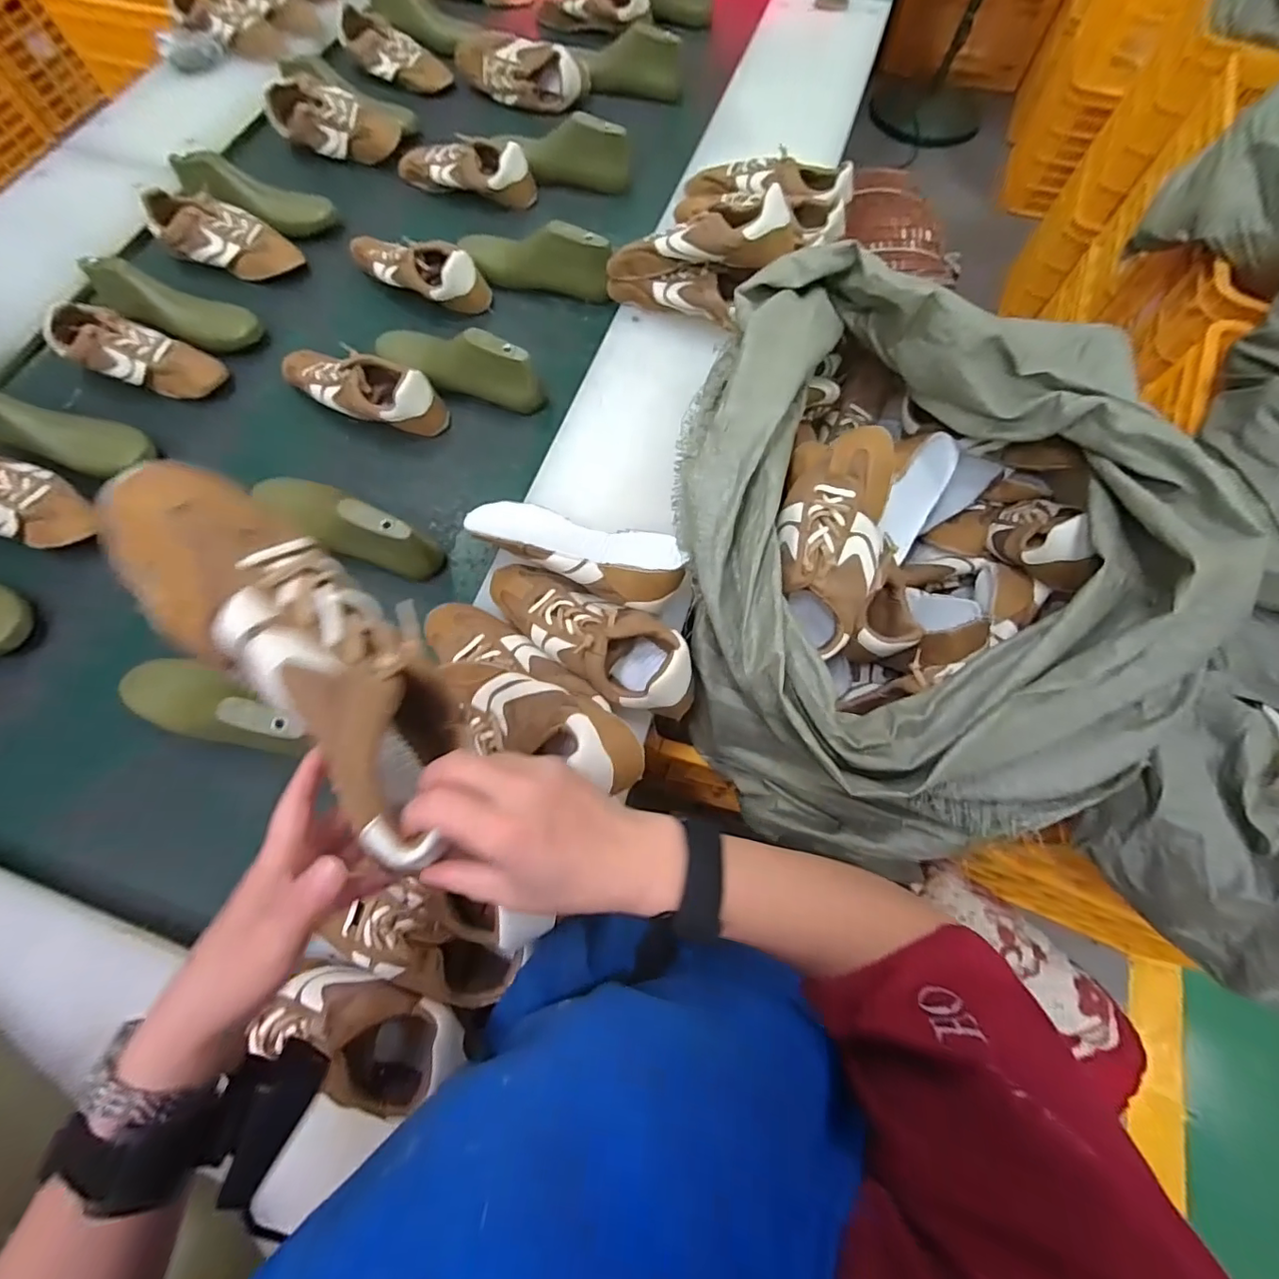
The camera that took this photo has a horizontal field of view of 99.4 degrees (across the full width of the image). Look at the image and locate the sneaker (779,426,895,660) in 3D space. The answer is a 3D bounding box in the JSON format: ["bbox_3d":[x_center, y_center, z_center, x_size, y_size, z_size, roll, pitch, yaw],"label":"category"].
[{"bbox_3d":[0.200,-0.103,0.589,0.094,0.086,0.216,3,102,0],"label":"sneaker"}]

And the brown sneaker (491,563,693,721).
[{"bbox_3d":[-0.057,-0.011,0.586,0.255,0.074,0.101,33,73,10],"label":"brown sneaker"}]

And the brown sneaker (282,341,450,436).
[{"bbox_3d":[-0.410,-0.365,0.788,0.266,0.083,0.092,23,72,7],"label":"brown sneaker"}]

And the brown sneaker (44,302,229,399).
[{"bbox_3d":[-0.745,-0.421,0.805,0.237,0.073,0.097,19,71,6],"label":"brown sneaker"}]

